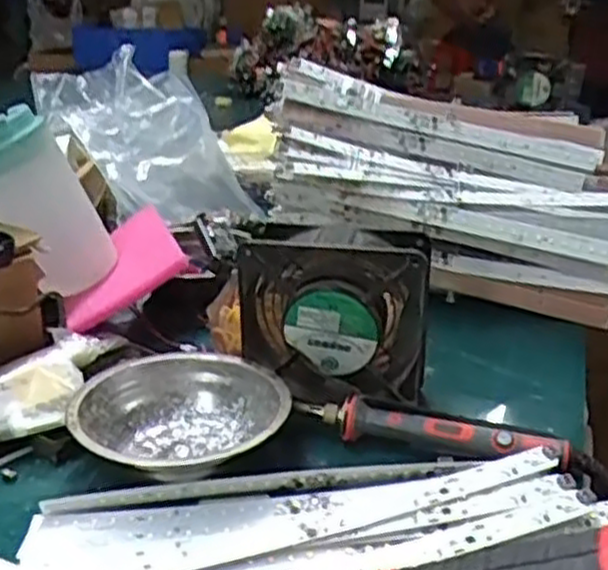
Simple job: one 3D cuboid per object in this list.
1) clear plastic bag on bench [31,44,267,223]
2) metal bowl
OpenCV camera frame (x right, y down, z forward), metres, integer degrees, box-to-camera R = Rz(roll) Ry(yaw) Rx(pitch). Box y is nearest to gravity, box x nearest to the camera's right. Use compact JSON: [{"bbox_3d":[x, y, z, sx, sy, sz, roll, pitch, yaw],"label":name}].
[{"bbox_3d":[-0.177,-0.157,0.878,0.184,0.138,0.191,-13,26,-27],"label":"clear plastic bag on bench"},{"bbox_3d":[-0.072,0.082,0.483,0.122,0.034,0.117,1,23,0],"label":"metal bowl"}]

